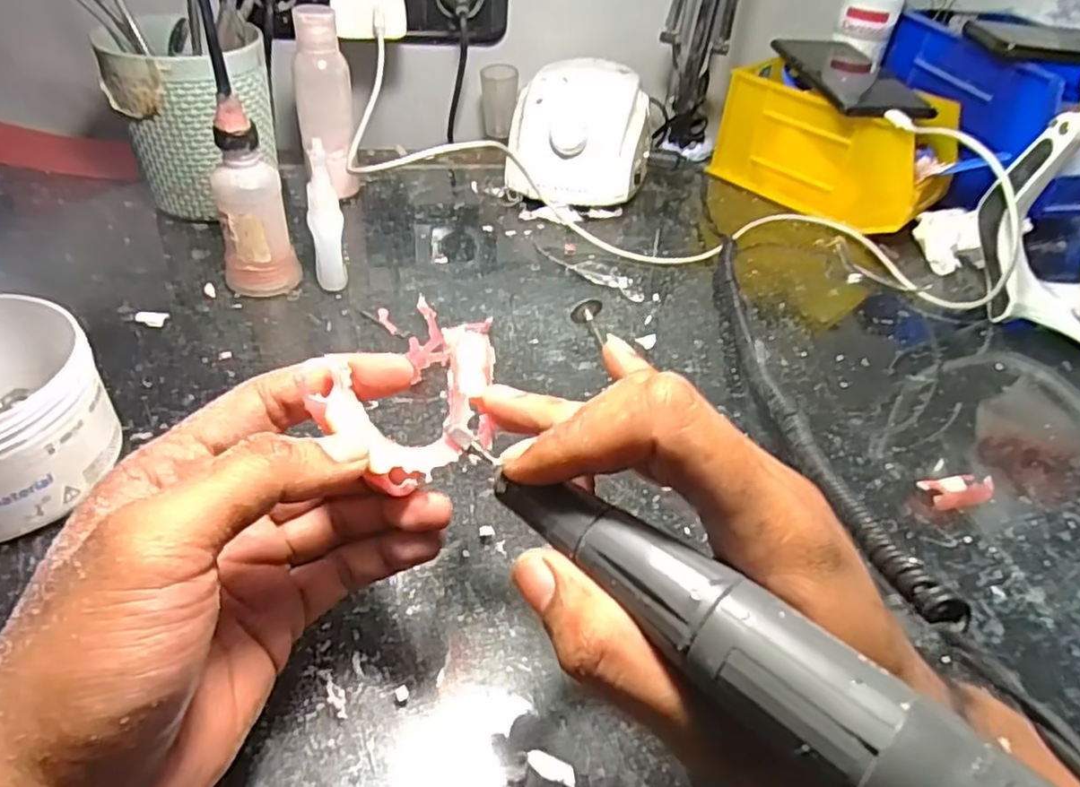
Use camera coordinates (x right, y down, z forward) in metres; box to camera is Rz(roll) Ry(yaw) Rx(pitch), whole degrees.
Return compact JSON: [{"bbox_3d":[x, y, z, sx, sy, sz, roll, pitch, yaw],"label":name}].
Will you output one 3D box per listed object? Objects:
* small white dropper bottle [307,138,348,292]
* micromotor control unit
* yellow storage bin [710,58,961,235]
[{"bbox_3d":[-0.127,-0.102,0.404,0.018,0.086,0.018,-6,44,-15],"label":"small white dropper bottle"},{"bbox_3d":[0.036,-0.203,0.543,0.102,0.080,0.123,14,42,8],"label":"micromotor control unit"},{"bbox_3d":[0.240,-0.201,0.561,0.169,0.088,0.095,32,47,25],"label":"yellow storage bin"}]

